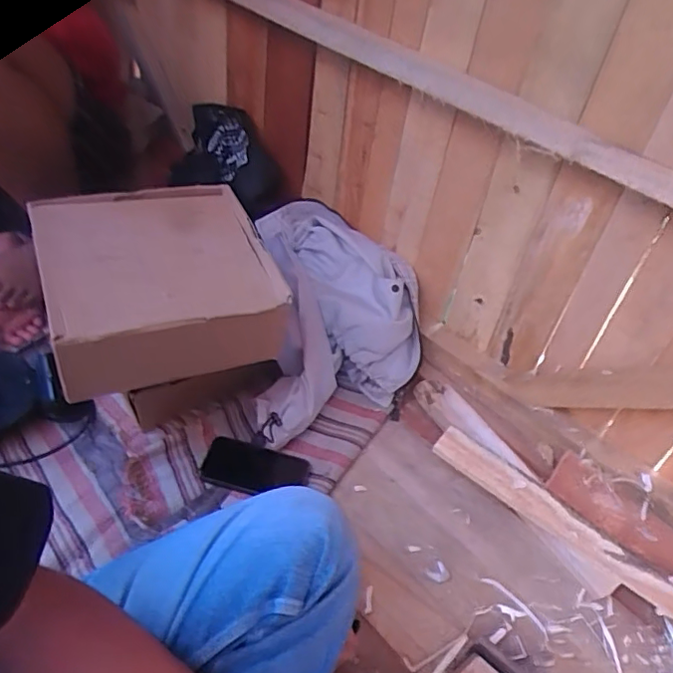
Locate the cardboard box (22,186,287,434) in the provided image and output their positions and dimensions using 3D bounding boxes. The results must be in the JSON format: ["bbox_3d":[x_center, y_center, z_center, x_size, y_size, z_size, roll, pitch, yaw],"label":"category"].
[{"bbox_3d":[-0.223,-0.076,0.718,0.263,0.107,0.263,-14,48,-19],"label":"cardboard box"}]

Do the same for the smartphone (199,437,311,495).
[{"bbox_3d":[-0.117,0.190,0.817,0.152,0.010,0.074,13,45,7],"label":"smartphone"}]

